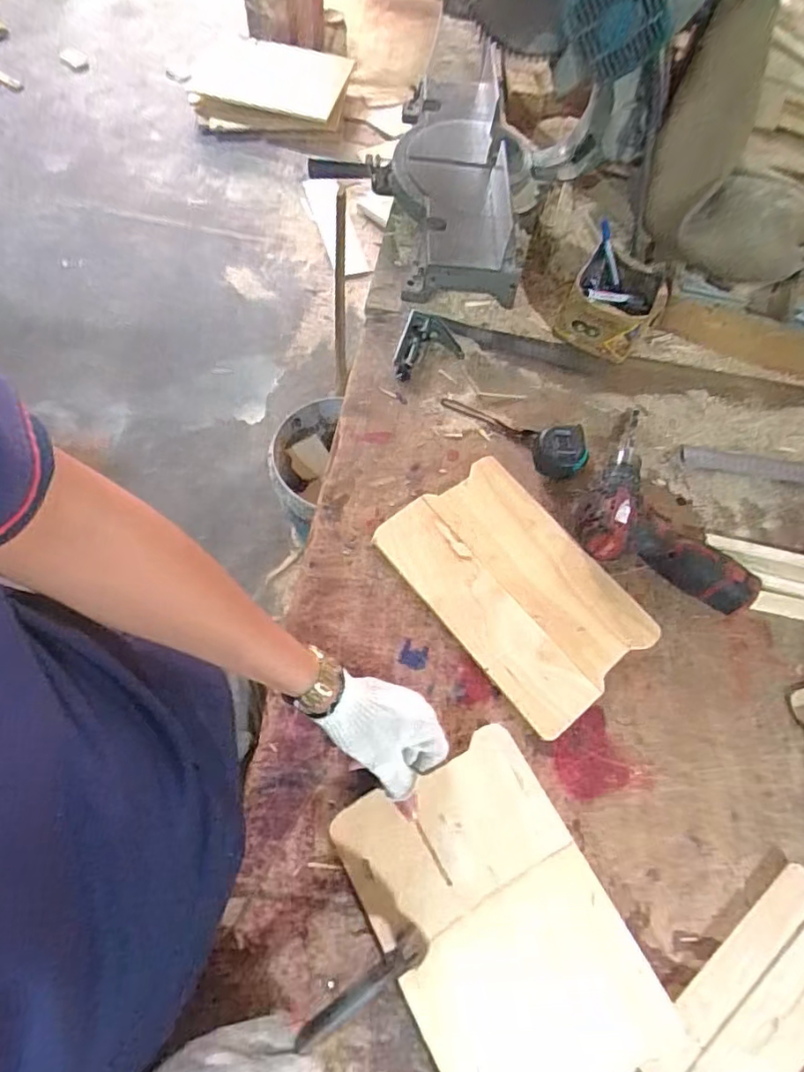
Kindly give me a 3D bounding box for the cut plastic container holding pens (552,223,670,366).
[{"bbox_3d":[0.288,-0.323,0.794,0.120,0.097,0.121,27,67,9],"label":"cut plastic container holding pens"}]

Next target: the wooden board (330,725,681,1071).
[{"bbox_3d":[0.082,0.331,0.494,0.181,0.020,0.275,-26,70,-14],"label":"wooden board"}]

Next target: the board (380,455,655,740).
[{"bbox_3d":[0.125,0.053,0.649,0.180,0.015,0.282,-37,73,-17],"label":"board"}]

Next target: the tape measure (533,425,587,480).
[{"bbox_3d":[0.194,-0.104,0.710,0.063,0.043,0.064,12,66,2],"label":"tape measure"}]

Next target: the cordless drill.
[{"bbox_3d":[0.320,-0.040,0.661,0.192,0.050,0.212,26,67,8],"label":"cordless drill"}]

